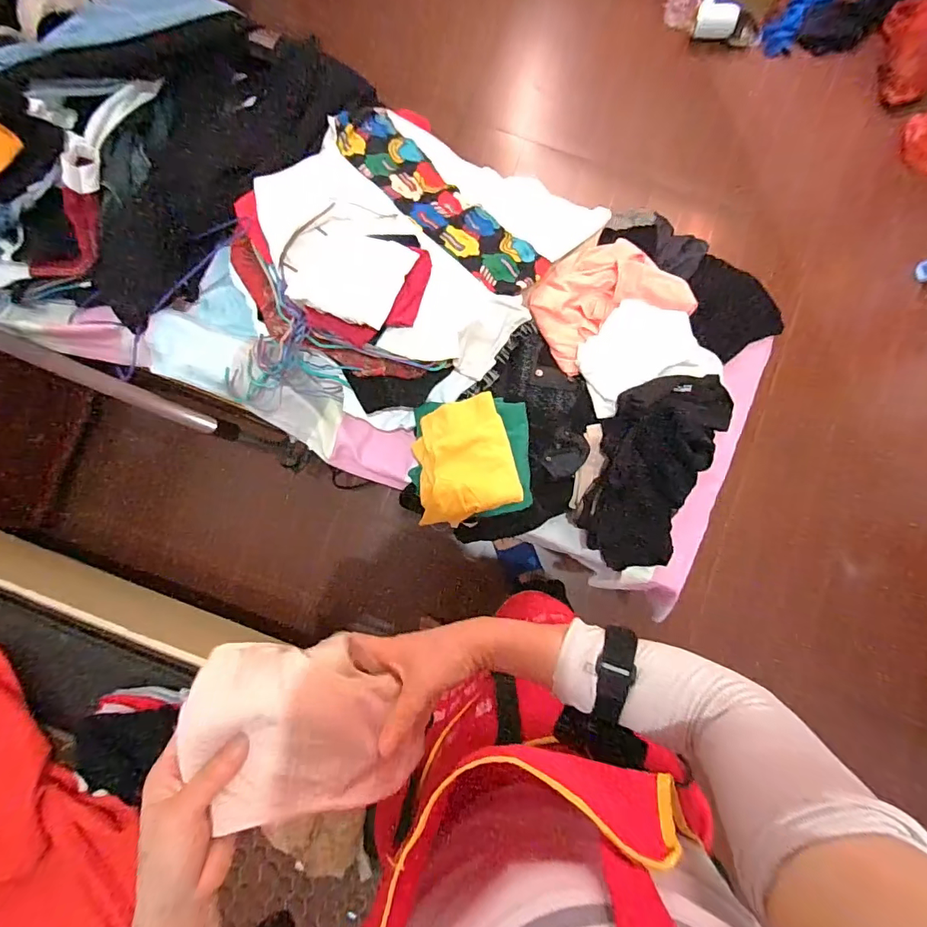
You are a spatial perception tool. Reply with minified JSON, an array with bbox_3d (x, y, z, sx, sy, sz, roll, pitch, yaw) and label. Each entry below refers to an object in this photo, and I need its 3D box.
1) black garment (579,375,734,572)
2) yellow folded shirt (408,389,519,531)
[{"bbox_3d":[0.306,-0.006,0.750,0.179,0.063,0.345,28,85,3],"label":"black garment"},{"bbox_3d":[-0.001,-0.008,0.695,0.147,0.042,0.173,-13,85,-1],"label":"yellow folded shirt"}]

